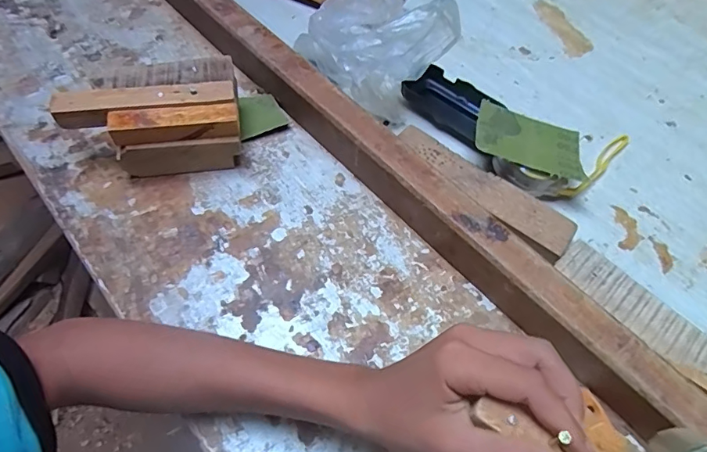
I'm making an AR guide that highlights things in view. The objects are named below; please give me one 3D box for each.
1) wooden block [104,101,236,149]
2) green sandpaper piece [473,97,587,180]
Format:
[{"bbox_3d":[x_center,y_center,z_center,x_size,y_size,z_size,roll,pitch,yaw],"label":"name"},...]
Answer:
[{"bbox_3d":[-0.153,-0.088,0.395,0.103,0.019,0.024,-7,58,-9],"label":"wooden block"},{"bbox_3d":[0.165,-0.079,0.432,0.104,0.007,0.062,18,61,-3],"label":"green sandpaper piece"}]

